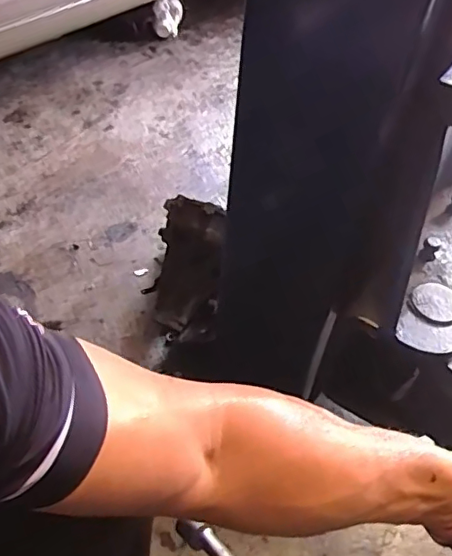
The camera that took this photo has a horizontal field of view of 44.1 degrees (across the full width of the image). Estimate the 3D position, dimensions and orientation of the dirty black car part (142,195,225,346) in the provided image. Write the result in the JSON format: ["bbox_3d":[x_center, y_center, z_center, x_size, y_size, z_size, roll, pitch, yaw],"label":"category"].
[{"bbox_3d":[-0.080,-0.020,1.105,0.155,0.272,0.063,9,9,18],"label":"dirty black car part"}]

